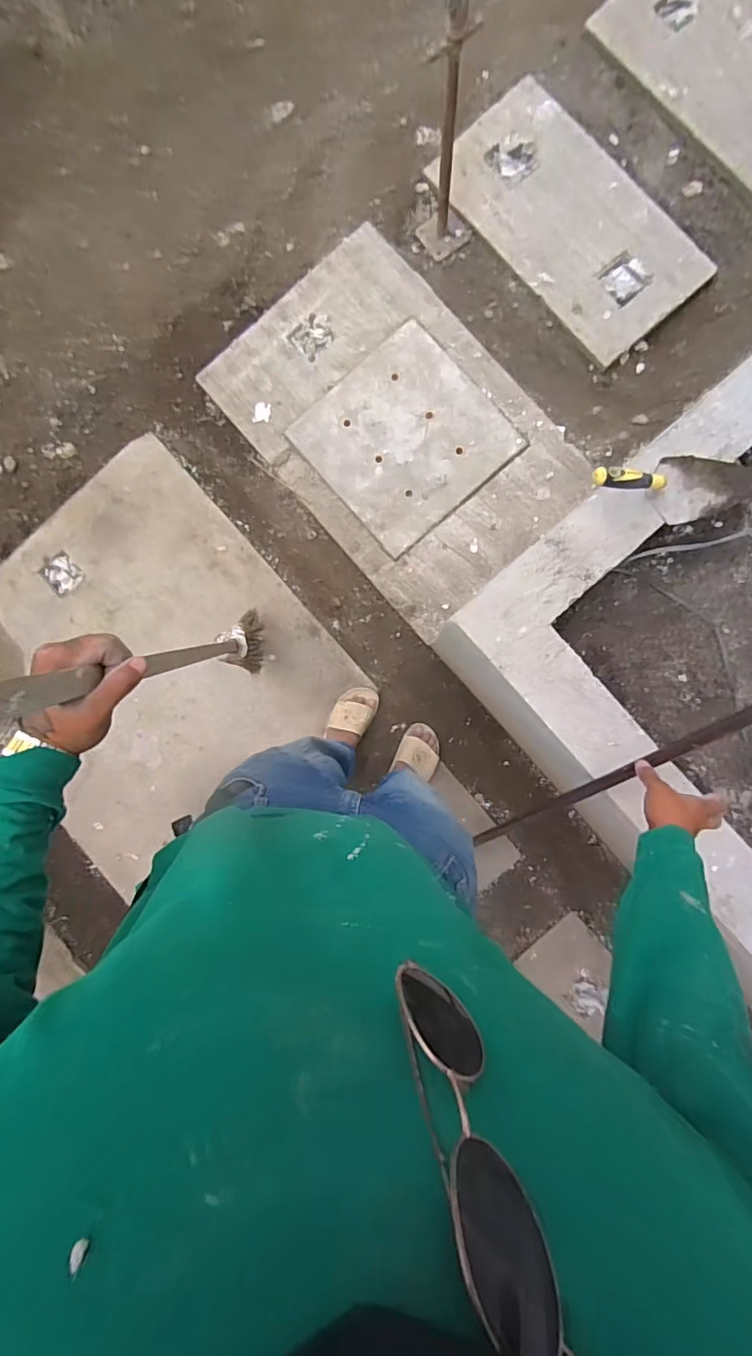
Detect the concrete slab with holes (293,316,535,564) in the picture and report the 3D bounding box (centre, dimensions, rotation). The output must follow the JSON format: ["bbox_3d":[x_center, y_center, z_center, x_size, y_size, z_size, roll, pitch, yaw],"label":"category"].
[{"bbox_3d":[0.083,-0.677,1.498,0.482,0.045,0.482,-41,91,3],"label":"concrete slab with holes"}]

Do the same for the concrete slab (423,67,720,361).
[{"bbox_3d":[0.529,-1.256,1.452,0.389,0.039,0.747,-42,91,3],"label":"concrete slab"}]

